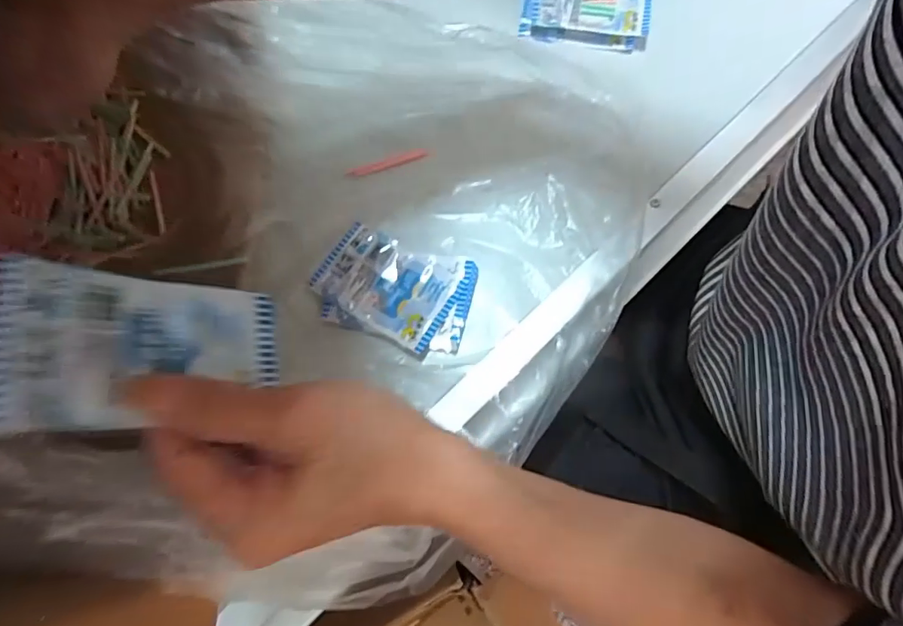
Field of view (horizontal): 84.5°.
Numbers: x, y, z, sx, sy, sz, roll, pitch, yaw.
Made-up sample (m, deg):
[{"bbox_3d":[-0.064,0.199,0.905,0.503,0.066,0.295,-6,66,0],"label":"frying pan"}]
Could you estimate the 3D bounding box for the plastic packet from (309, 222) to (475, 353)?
[{"bbox_3d":[-0.046,-0.025,0.373,0.101,0.012,0.075,27,75,11],"label":"plastic packet"}]

